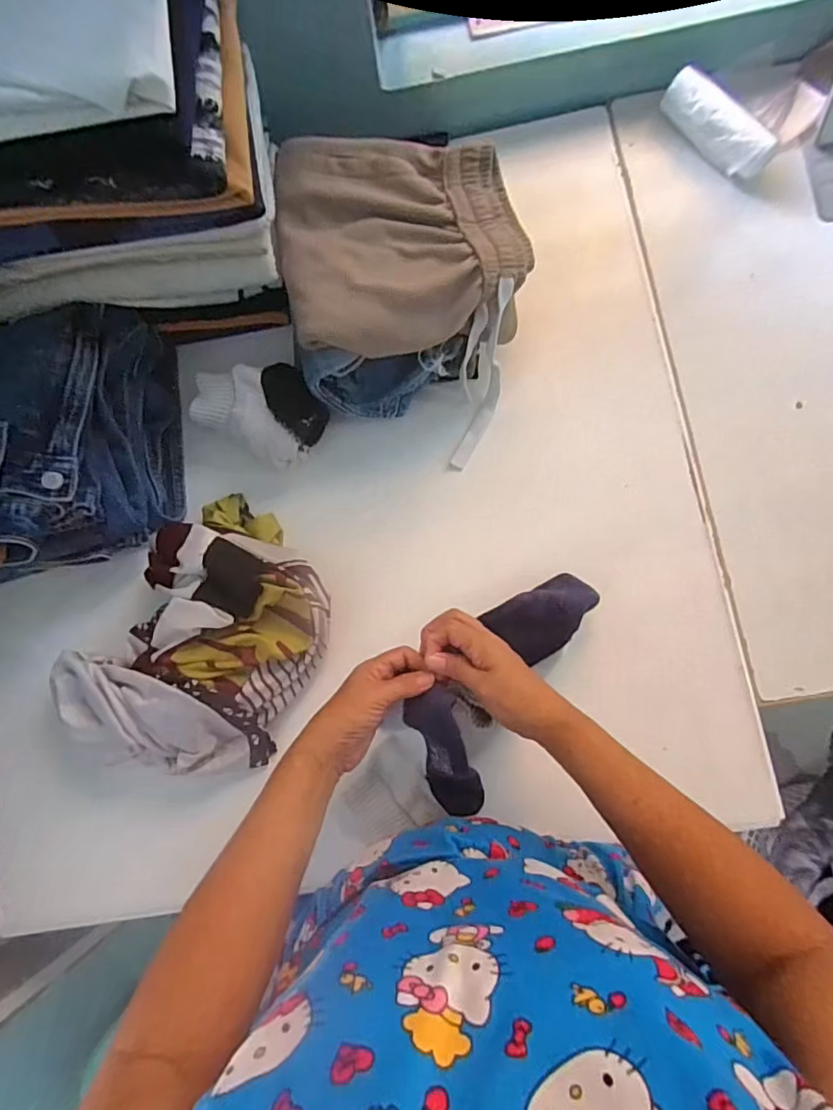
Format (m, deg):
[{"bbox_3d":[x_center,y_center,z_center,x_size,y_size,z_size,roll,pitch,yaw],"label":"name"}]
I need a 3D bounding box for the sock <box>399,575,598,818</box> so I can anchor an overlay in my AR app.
[{"bbox_3d":[0.072,0.113,0.488,0.101,0.099,0.249,33,82,8],"label":"sock"}]

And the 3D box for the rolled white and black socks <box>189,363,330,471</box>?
[{"bbox_3d":[-0.162,-0.153,0.566,0.130,0.069,0.086,30,86,7],"label":"rolled white and black socks"}]

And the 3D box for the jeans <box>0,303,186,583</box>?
[{"bbox_3d":[-0.383,-0.105,0.537,0.240,0.141,0.232,-8,82,4],"label":"jeans"}]

